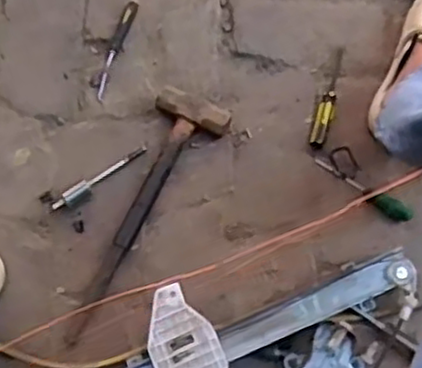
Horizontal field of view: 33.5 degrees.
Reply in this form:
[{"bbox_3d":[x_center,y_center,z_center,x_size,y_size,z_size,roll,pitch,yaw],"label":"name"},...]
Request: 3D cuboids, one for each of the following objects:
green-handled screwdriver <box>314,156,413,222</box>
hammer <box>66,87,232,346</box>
[{"bbox_3d":[0.205,0.007,0.955,0.149,0.026,0.021,33,74,9],"label":"green-handled screwdriver"},{"bbox_3d":[-0.077,0.046,0.927,0.104,0.038,0.363,19,75,3],"label":"hammer"}]

